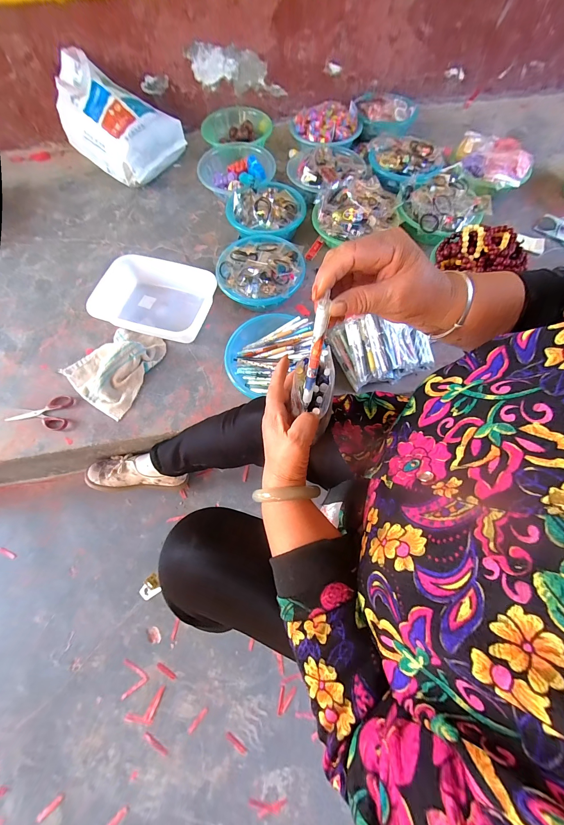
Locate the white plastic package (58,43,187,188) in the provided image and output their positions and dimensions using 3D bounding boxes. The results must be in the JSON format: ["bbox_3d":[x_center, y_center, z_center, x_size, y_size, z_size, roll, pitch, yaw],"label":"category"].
[{"bbox_3d":[-0.536,-0.962,0.952,0.338,0.216,0.261,36,72,14],"label":"white plastic package"}]

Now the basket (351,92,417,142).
[{"bbox_3d":[0.359,-1.043,1.011,0.216,0.059,0.191,16,68,7],"label":"basket"}]

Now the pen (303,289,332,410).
[{"bbox_3d":[0.031,-0.049,0.282,0.011,0.135,0.007,10,51,4],"label":"pen"}]

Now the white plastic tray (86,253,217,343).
[{"bbox_3d":[-0.320,-0.285,0.744,0.266,0.086,0.205,14,68,6],"label":"white plastic tray"}]

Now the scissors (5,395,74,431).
[{"bbox_3d":[-0.571,-0.008,0.685,0.144,0.012,0.084,11,68,4],"label":"scissors"}]

